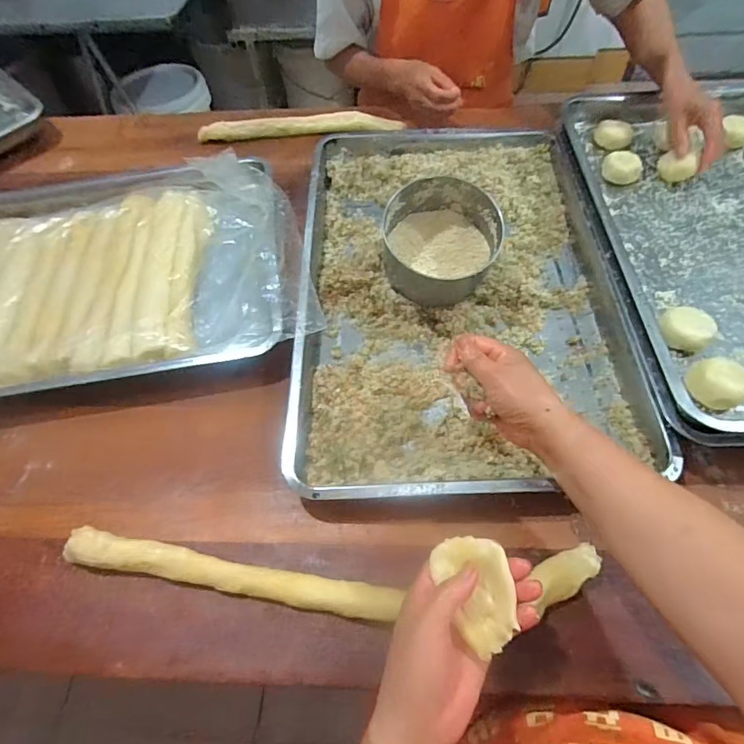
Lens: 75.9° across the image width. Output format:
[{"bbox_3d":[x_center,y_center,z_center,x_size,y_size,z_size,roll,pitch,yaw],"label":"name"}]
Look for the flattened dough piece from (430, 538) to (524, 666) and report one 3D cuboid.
[{"bbox_3d":[0.084,0.162,0.361,0.050,0.008,0.078,-29,70,3],"label":"flattened dough piece"}]

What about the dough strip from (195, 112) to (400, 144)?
[{"bbox_3d":[-0.126,-0.441,0.855,0.359,0.025,0.067,4,58,6],"label":"dough strip"}]

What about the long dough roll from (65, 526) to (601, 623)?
[{"bbox_3d":[-0.048,0.195,0.454,0.505,0.028,0.065,0,55,5],"label":"long dough roll"}]

